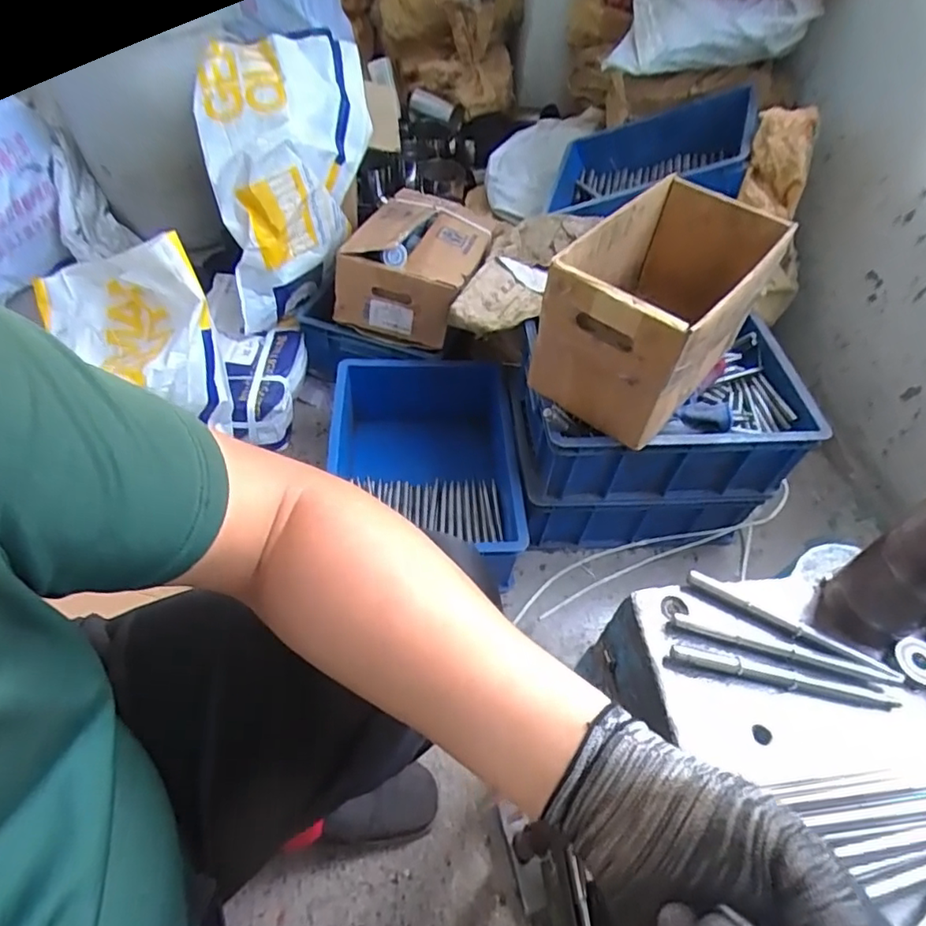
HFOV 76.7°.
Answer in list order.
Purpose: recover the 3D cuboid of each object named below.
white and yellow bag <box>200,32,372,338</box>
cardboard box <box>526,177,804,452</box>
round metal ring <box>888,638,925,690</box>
[{"bbox_3d":[-0.311,-0.516,1.076,0.265,0.358,0.354,-1,52,-6],"label":"white and yellow bag"},{"bbox_3d":[0.271,-0.215,0.804,0.197,0.193,0.319,36,57,21],"label":"cardboard box"},{"bbox_3d":[0.340,0.149,0.437,0.033,0.006,0.034,3,52,-3],"label":"round metal ring"}]

